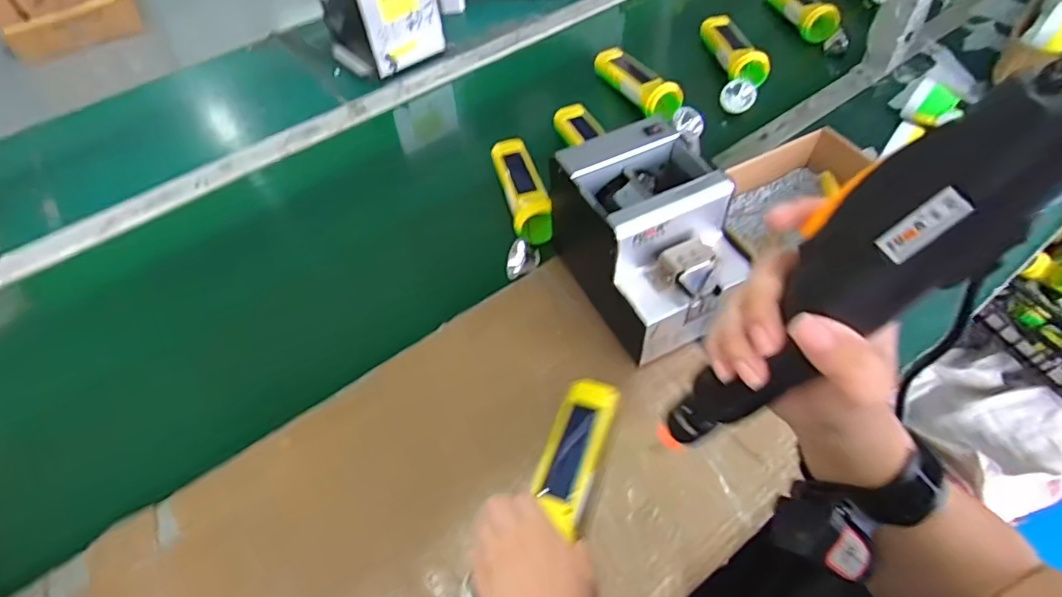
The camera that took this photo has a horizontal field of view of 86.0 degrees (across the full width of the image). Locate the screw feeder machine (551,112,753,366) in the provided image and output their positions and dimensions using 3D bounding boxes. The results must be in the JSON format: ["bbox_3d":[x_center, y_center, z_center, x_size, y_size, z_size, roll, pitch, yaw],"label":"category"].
[{"bbox_3d":[0.116,-0.055,0.574,0.131,0.152,0.176,-22,55,-12],"label":"screw feeder machine"}]

